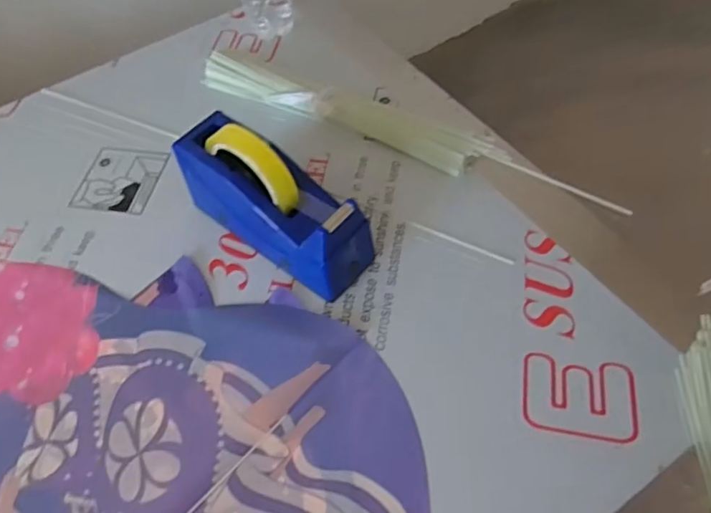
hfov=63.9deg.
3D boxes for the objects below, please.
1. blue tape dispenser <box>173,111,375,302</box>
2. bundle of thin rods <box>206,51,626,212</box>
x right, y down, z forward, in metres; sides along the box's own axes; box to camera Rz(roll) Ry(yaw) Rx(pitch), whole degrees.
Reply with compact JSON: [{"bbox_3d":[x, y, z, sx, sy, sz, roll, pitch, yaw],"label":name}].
[{"bbox_3d":[-0.081,-0.054,0.547,0.213,0.124,0.074,35,64,10],"label":"blue tape dispenser"},{"bbox_3d":[0.035,-0.143,0.661,0.523,0.033,0.045,25,61,19],"label":"bundle of thin rods"}]

